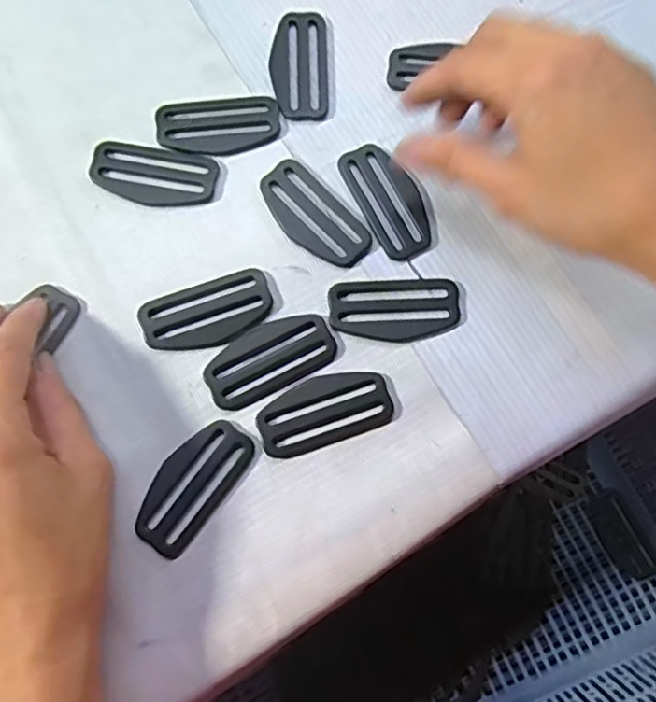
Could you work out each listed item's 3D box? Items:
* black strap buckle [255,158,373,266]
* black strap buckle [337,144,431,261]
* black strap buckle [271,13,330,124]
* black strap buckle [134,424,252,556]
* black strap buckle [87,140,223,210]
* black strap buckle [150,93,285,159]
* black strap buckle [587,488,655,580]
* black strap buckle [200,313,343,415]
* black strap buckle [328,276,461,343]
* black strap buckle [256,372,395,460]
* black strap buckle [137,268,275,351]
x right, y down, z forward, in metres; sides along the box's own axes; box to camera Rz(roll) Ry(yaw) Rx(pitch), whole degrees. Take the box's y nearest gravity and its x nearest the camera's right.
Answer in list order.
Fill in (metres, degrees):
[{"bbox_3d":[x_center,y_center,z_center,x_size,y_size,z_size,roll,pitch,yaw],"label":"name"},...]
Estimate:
[{"bbox_3d":[-0.007,-0.064,0.296,0.028,0.004,0.059,-43,81,-9],"label":"black strap buckle"},{"bbox_3d":[0.029,-0.073,0.299,0.029,0.004,0.058,-27,79,-6],"label":"black strap buckle"},{"bbox_3d":[-0.014,-0.144,0.316,0.029,0.004,0.060,0,77,0],"label":"black strap buckle"},{"bbox_3d":[-0.059,0.057,0.269,0.028,0.004,0.059,35,79,7],"label":"black strap buckle"},{"bbox_3d":[-0.084,-0.084,0.301,0.059,0.004,0.030,12,77,2],"label":"black strap buckle"},{"bbox_3d":[-0.053,-0.111,0.307,0.059,0.004,0.033,-9,77,-2],"label":"black strap buckle"},{"bbox_3d":[0.202,0.126,0.428,0.029,0.007,0.060,-24,80,-7],"label":"black strap buckle"},{"bbox_3d":[-0.026,0.003,0.281,0.059,0.004,0.030,-28,79,-7],"label":"black strap buckle"},{"bbox_3d":[0.031,-0.019,0.289,0.059,0.004,0.029,-4,77,-1],"label":"black strap buckle"},{"bbox_3d":[-0.001,0.027,0.277,0.059,0.004,0.030,-19,78,-5],"label":"black strap buckle"},{"bbox_3d":[-0.055,-0.017,0.286,0.059,0.004,0.029,-20,78,-5],"label":"black strap buckle"}]

